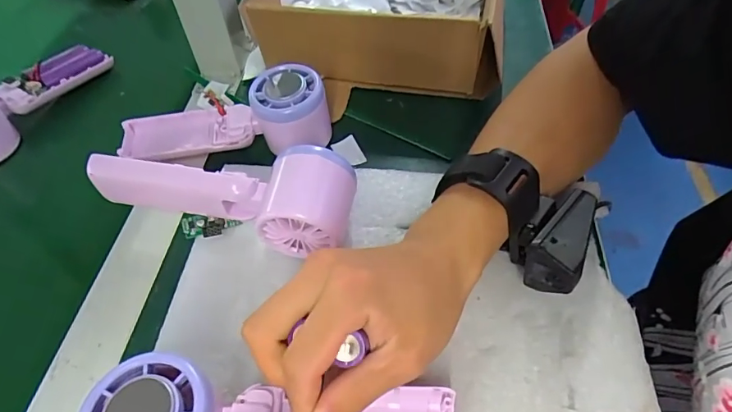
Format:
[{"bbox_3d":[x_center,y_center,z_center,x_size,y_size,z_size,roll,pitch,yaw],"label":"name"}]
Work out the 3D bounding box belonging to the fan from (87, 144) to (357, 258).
[{"bbox_3d":[-0.088,-0.006,0.307,0.166,0.063,0.056,9,53,9],"label":"fan"}]

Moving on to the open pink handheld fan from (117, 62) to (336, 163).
[{"bbox_3d":[-0.113,-0.067,0.363,0.167,0.056,0.055,-2,52,1],"label":"open pink handheld fan"}]

